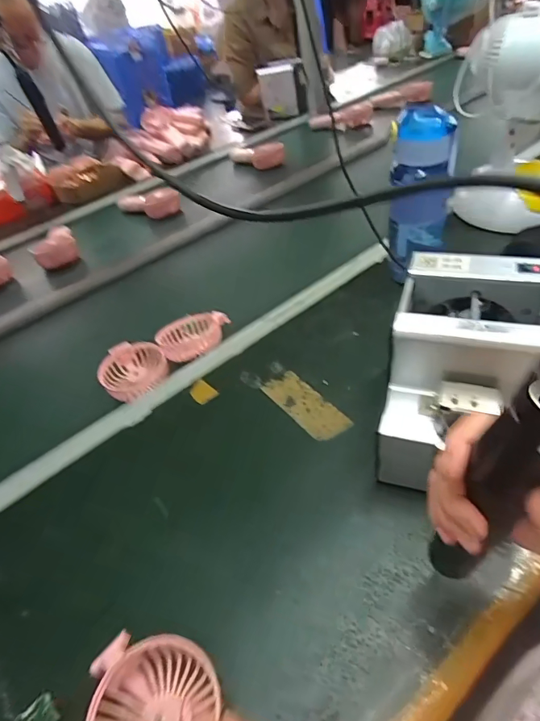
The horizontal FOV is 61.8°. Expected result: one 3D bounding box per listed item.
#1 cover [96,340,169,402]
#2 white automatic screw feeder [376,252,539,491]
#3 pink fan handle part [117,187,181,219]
[{"bbox_3d":[-0.184,0.012,0.609,0.088,0.029,0.100,-22,42,-19],"label":"cover"},{"bbox_3d":[0.172,0.018,0.410,0.122,0.165,0.161,11,42,19],"label":"white automatic screw feeder"},{"bbox_3d":[-0.285,-0.361,1.040,0.152,0.057,0.058,6,41,13],"label":"pink fan handle part"}]

